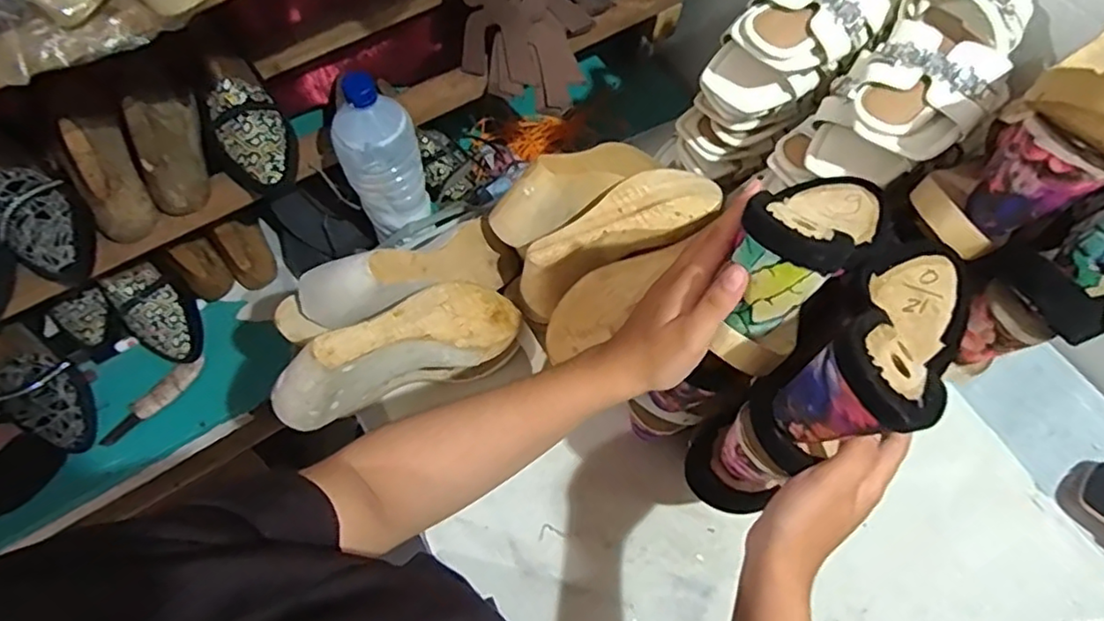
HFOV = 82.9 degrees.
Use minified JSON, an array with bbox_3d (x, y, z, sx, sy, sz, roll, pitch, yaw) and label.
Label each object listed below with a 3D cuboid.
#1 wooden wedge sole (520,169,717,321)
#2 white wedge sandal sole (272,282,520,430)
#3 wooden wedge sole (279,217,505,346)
[{"bbox_3d":[0.064,-0.075,0.638,0.214,0.062,0.078,-26,68,-13],"label":"wooden wedge sole"},{"bbox_3d":[-0.132,0.037,0.566,0.223,0.096,0.071,-23,66,-28],"label":"white wedge sandal sole"},{"bbox_3d":[-0.144,-0.036,0.611,0.236,0.084,0.077,-20,65,-28],"label":"wooden wedge sole"}]

